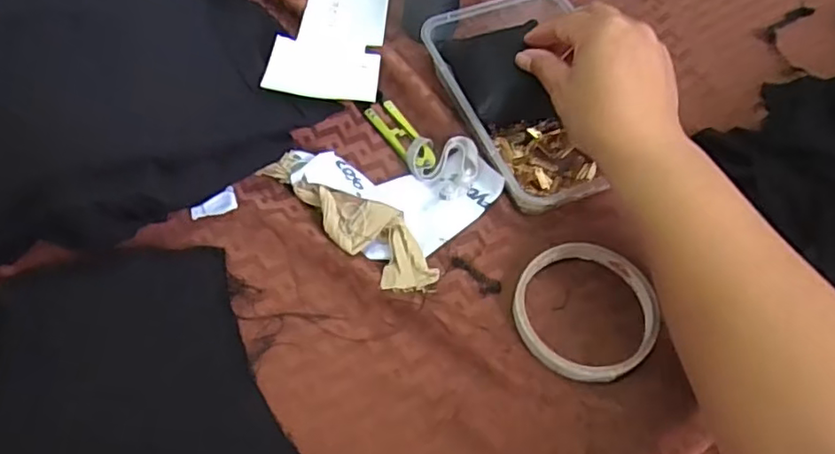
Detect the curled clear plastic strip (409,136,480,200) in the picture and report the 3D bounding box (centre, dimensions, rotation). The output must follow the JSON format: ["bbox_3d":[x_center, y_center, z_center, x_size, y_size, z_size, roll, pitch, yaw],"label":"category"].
[{"bbox_3d":[0.016,-0.041,0.411,0.047,0.015,0.042,13,61,5],"label":"curled clear plastic strip"}]

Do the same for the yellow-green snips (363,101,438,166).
[{"bbox_3d":[-0.010,-0.065,0.429,0.022,0.008,0.066,-29,65,-17],"label":"yellow-green snips"}]

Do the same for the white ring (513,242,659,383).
[{"bbox_3d":[0.100,0.049,0.366,0.083,0.013,0.085,1,60,-2],"label":"white ring"}]

